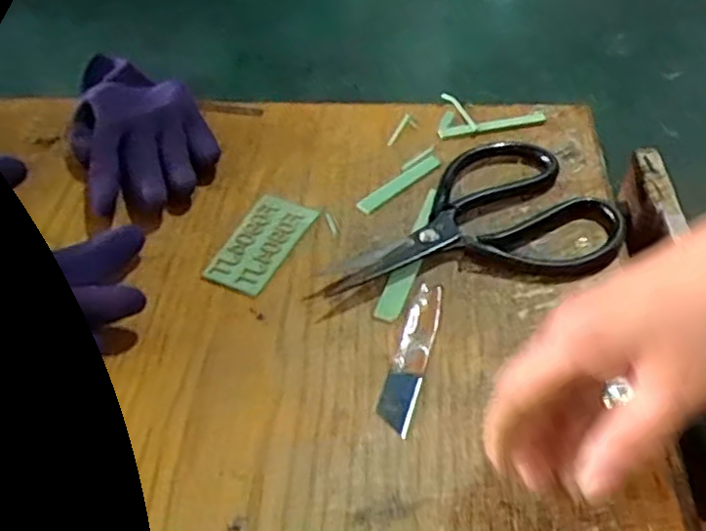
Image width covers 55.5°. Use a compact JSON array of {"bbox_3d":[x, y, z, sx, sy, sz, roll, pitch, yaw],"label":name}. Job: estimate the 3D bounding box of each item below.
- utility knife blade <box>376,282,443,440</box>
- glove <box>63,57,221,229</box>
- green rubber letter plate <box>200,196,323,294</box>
[{"bbox_3d":[0.032,0.047,0.362,0.019,0.007,0.091,13,50,13],"label":"utility knife blade"},{"bbox_3d":[-0.161,-0.107,0.493,0.090,0.031,0.194,-21,51,-16],"label":"glove"},{"bbox_3d":[-0.059,-0.015,0.423,0.043,0.006,0.076,22,52,20],"label":"green rubber letter plate"}]

